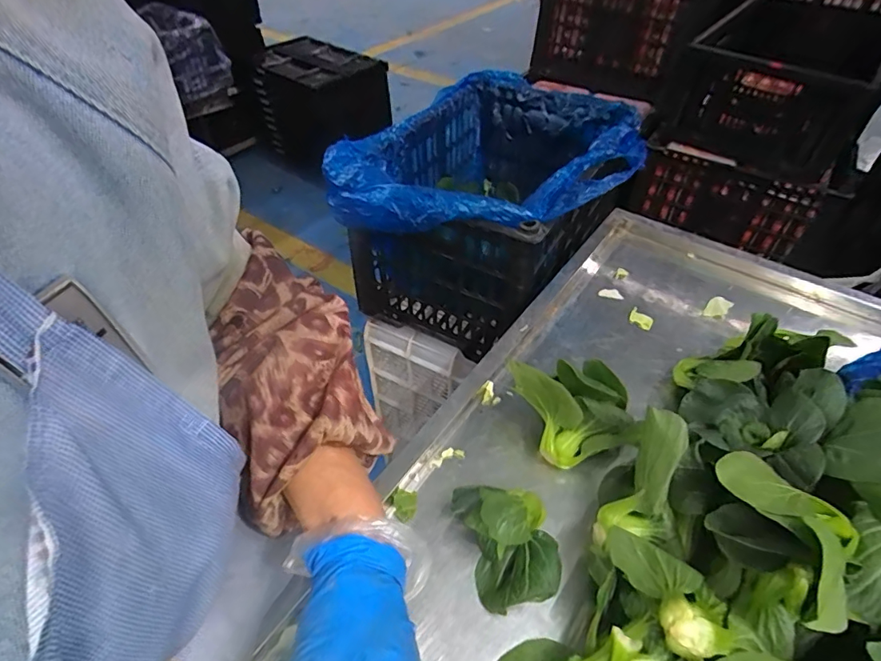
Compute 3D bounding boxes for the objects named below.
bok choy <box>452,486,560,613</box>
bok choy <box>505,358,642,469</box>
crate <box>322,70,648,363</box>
[{"bbox_3d":[0.054,0.165,0.381,0.066,0.050,0.089,-9,47,-9],"label":"bok choy"},{"bbox_3d":[0.120,0.071,0.443,0.096,0.089,0.087,-13,48,-13],"label":"bok choy"},{"bbox_3d":[0.105,-0.230,0.872,0.411,0.281,0.509,19,49,17],"label":"crate"}]

